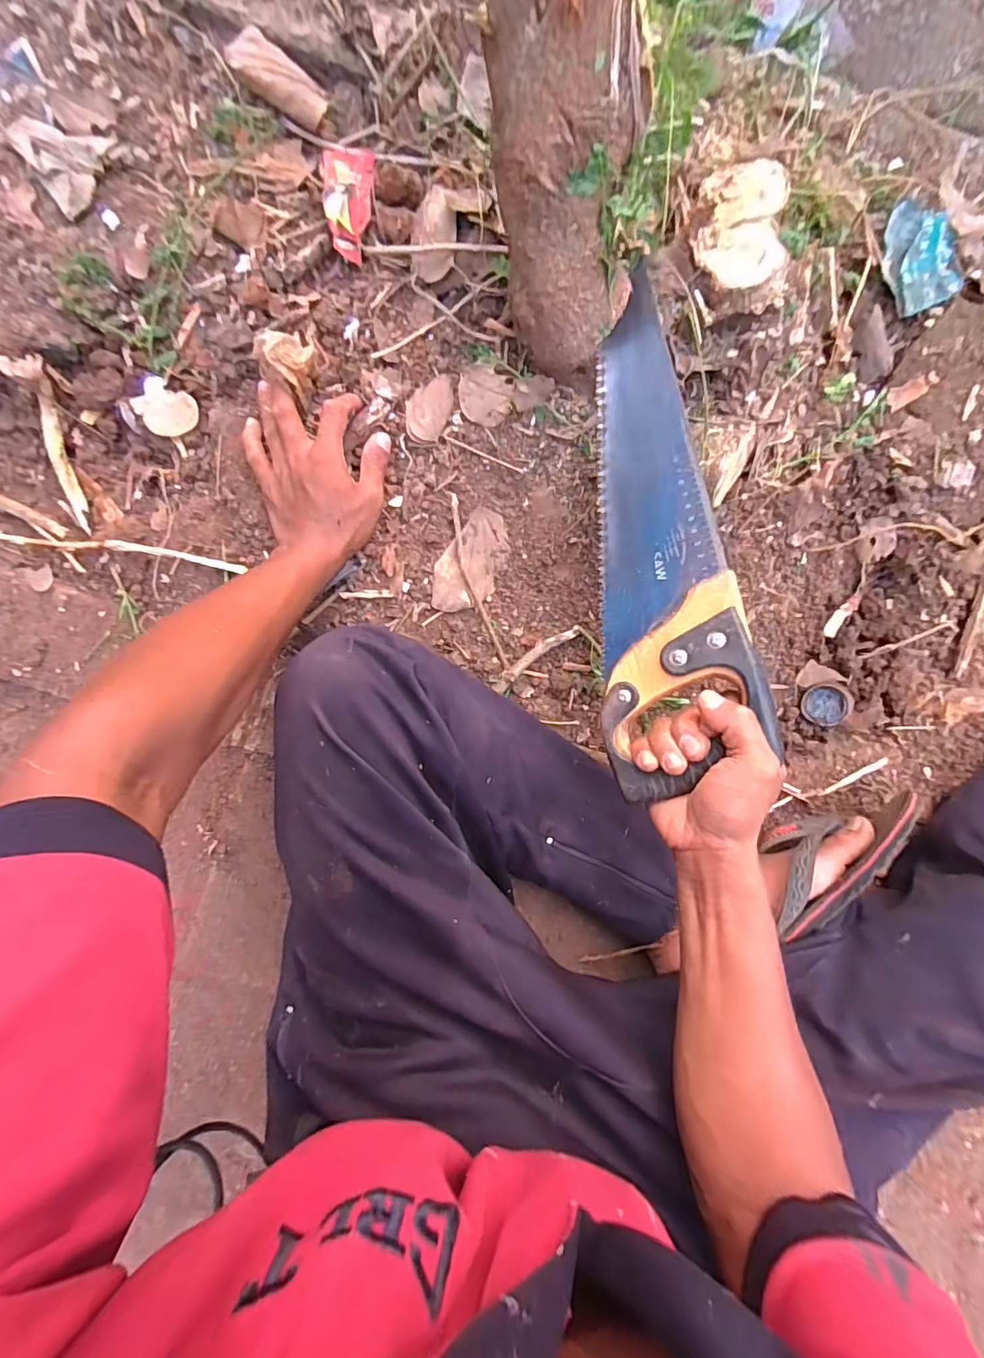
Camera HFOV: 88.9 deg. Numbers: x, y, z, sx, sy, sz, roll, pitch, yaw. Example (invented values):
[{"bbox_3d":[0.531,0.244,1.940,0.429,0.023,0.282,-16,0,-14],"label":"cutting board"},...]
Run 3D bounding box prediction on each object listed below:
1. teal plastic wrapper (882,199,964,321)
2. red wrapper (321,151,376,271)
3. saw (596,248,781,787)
[{"bbox_3d":[0.363,-0.358,0.425,0.066,0.013,0.084,-23,96,1],"label":"teal plastic wrapper"},{"bbox_3d":[-0.117,-0.395,0.413,0.041,0.021,0.087,-2,95,-1],"label":"red wrapper"},{"bbox_3d":[0.113,-0.091,0.369,0.106,0.028,0.340,-16,77,29],"label":"saw"}]

